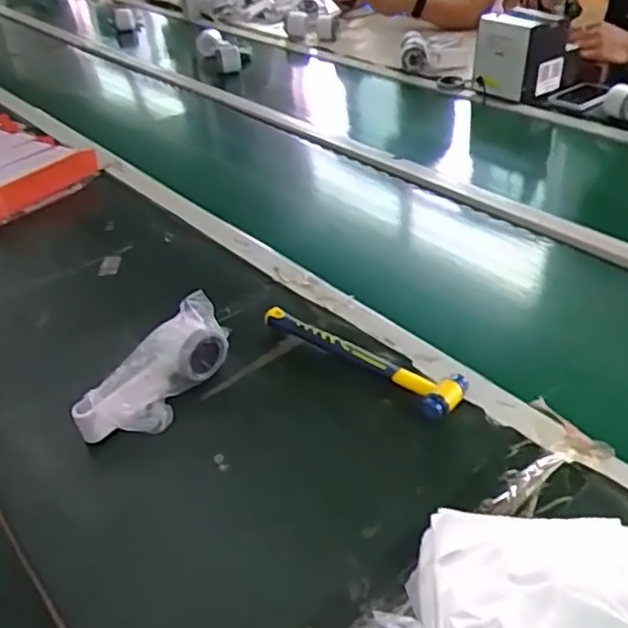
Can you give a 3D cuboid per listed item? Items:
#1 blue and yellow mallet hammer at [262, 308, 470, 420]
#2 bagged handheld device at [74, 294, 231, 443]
[{"bbox_3d":[0.051,0.037,0.705,0.240,0.019,0.058,27,49,37],"label":"blue and yellow mallet hammer"},{"bbox_3d":[-0.155,0.064,0.665,0.056,0.082,0.179,27,49,37],"label":"bagged handheld device"}]

